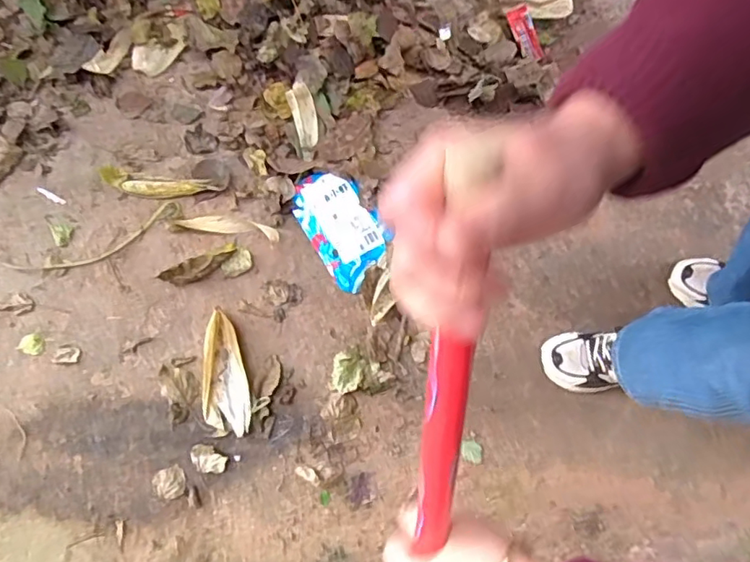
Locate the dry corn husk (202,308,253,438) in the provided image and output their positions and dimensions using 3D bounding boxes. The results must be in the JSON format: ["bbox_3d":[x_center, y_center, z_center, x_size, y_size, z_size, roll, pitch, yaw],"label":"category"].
[{"bbox_3d":[-0.243,0.150,0.914,0.079,0.025,0.195,-1,75,-6],"label":"dry corn husk"}]

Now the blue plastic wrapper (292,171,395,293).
[{"bbox_3d":[-0.058,-0.096,0.968,0.119,0.025,0.205,-30,80,-12],"label":"blue plastic wrapper"}]

